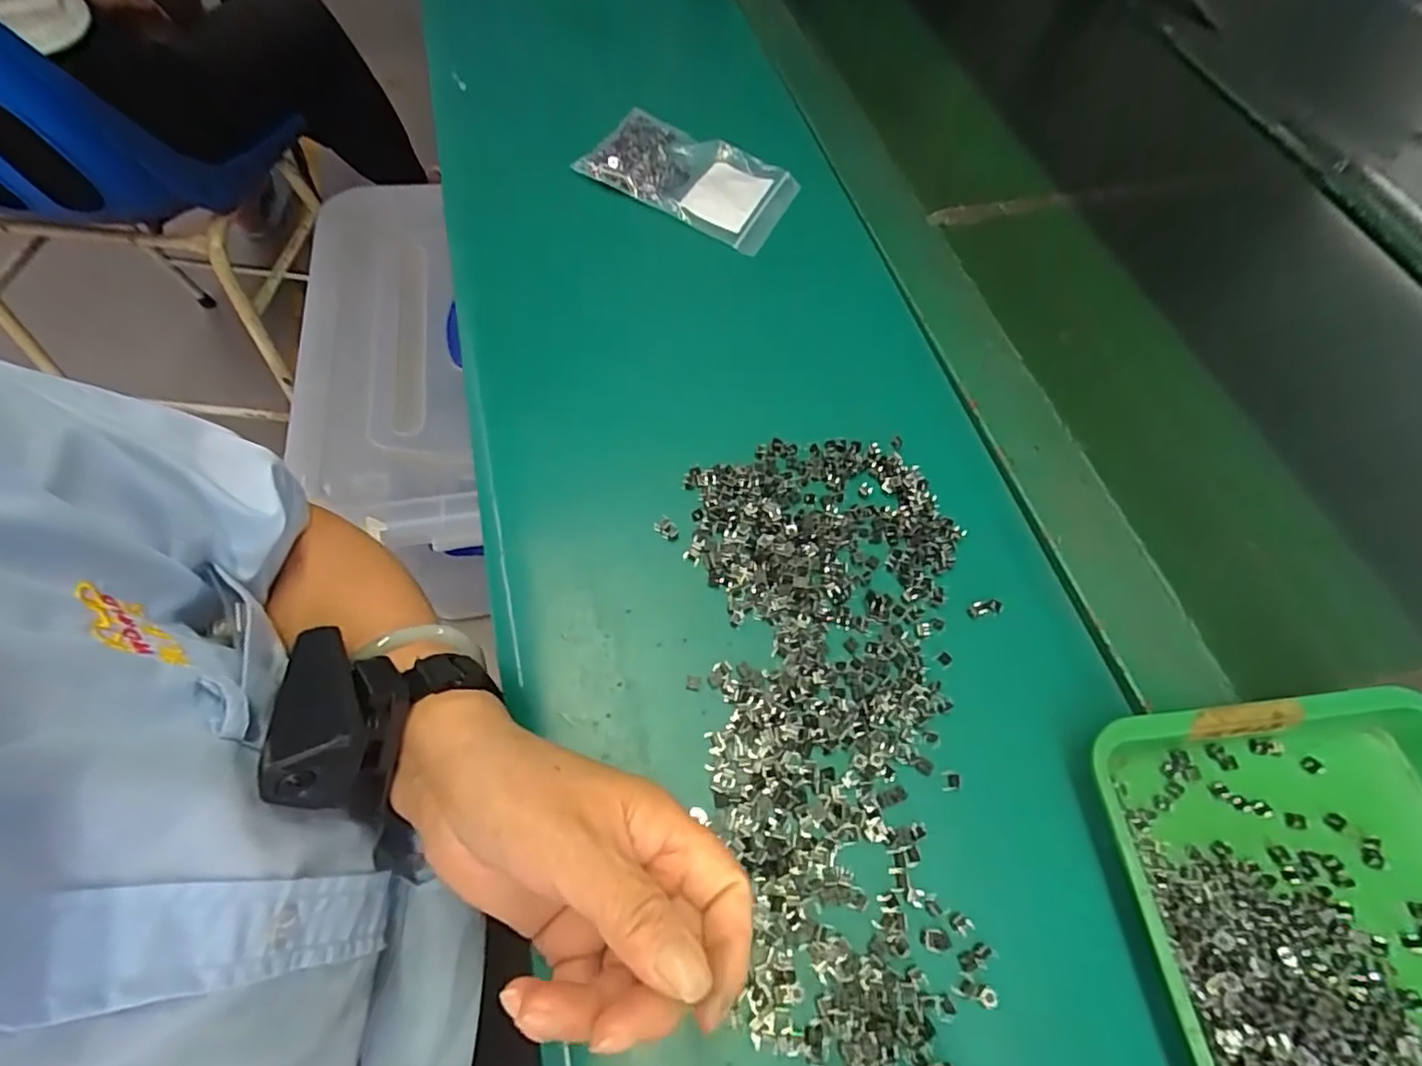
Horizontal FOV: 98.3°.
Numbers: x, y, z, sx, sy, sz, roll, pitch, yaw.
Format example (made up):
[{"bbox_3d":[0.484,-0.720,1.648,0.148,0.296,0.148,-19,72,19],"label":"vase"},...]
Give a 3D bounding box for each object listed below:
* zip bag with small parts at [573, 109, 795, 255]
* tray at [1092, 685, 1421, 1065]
[{"bbox_3d":[-0.017,-0.273,0.472,0.150,0.029,0.085,23,62,9],"label":"zip bag with small parts"},{"bbox_3d":[0.268,0.176,0.241,0.175,0.028,0.210,-3,62,-7],"label":"tray"}]

